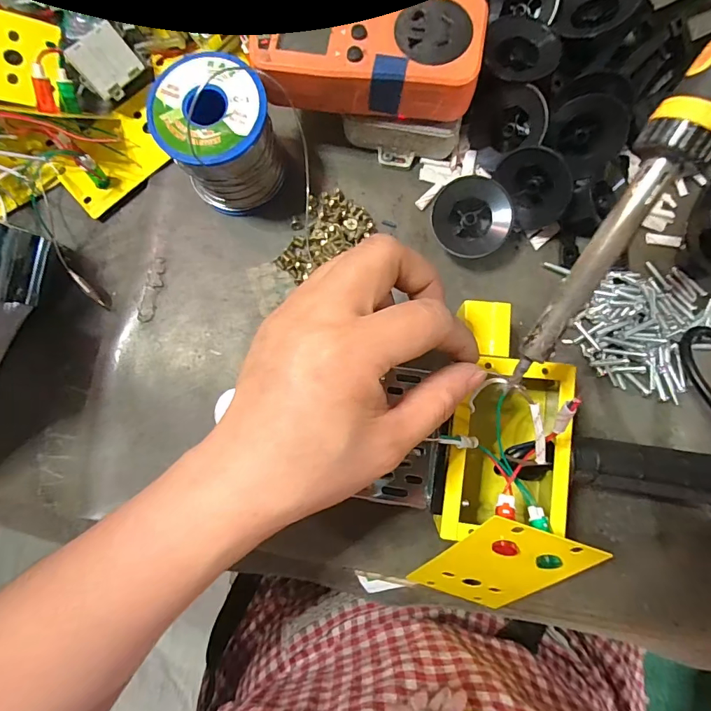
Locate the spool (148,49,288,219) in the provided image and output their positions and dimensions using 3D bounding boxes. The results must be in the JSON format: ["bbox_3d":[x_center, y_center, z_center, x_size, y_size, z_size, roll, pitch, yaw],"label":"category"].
[{"bbox_3d":[-0.081,-0.132,0.256,0.063,0.066,0.064,0,83,2],"label":"spool"}]

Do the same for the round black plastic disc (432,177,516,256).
[{"bbox_3d":[0.073,-0.085,0.267,0.048,0.023,0.048,0,83,2],"label":"round black plastic disc"}]

